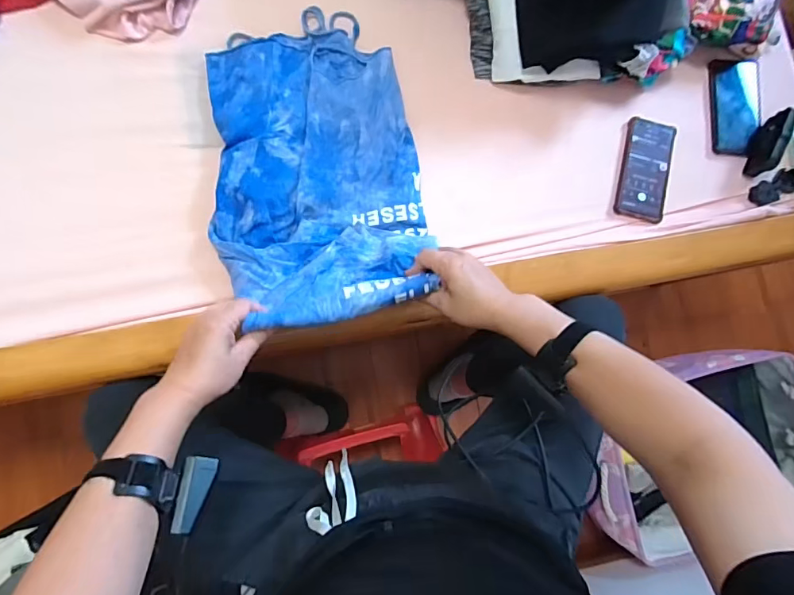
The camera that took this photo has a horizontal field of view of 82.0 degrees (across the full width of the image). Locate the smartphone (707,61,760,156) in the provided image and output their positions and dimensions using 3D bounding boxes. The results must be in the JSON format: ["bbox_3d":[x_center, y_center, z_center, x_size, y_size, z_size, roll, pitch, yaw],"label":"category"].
[{"bbox_3d":[0.563,-0.317,0.752,0.089,0.014,0.162,1,83,-6],"label":"smartphone"}]

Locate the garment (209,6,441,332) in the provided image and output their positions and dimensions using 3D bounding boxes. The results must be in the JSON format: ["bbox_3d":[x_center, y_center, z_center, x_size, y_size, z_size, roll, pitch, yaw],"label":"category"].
[{"bbox_3d":[-0.114,-0.194,0.619,0.292,0.118,0.454,-13,85,-7],"label":"garment"}]

